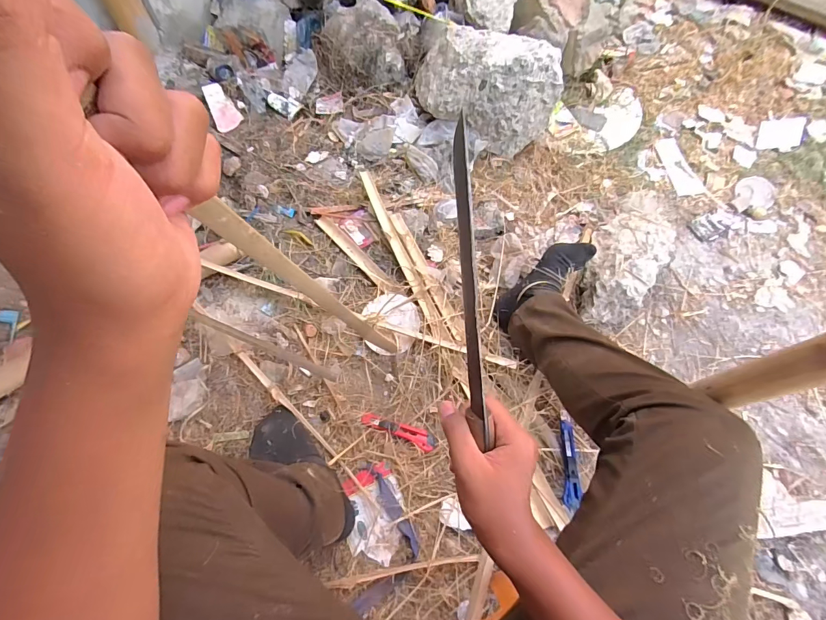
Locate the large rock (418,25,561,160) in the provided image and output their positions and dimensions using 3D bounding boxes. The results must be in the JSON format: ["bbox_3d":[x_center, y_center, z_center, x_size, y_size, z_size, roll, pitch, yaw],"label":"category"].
[{"bbox_3d":[0.178,-0.569,0.974,0.371,0.214,0.205,20,65,6],"label":"large rock"}]

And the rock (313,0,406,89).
[{"bbox_3d":[-0.145,-0.707,1.042,0.233,0.118,0.210,-8,65,-5],"label":"rock"}]

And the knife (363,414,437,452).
[{"bbox_3d":[-0.026,0.220,0.707,0.142,0.013,0.030,19,66,8],"label":"knife"}]

